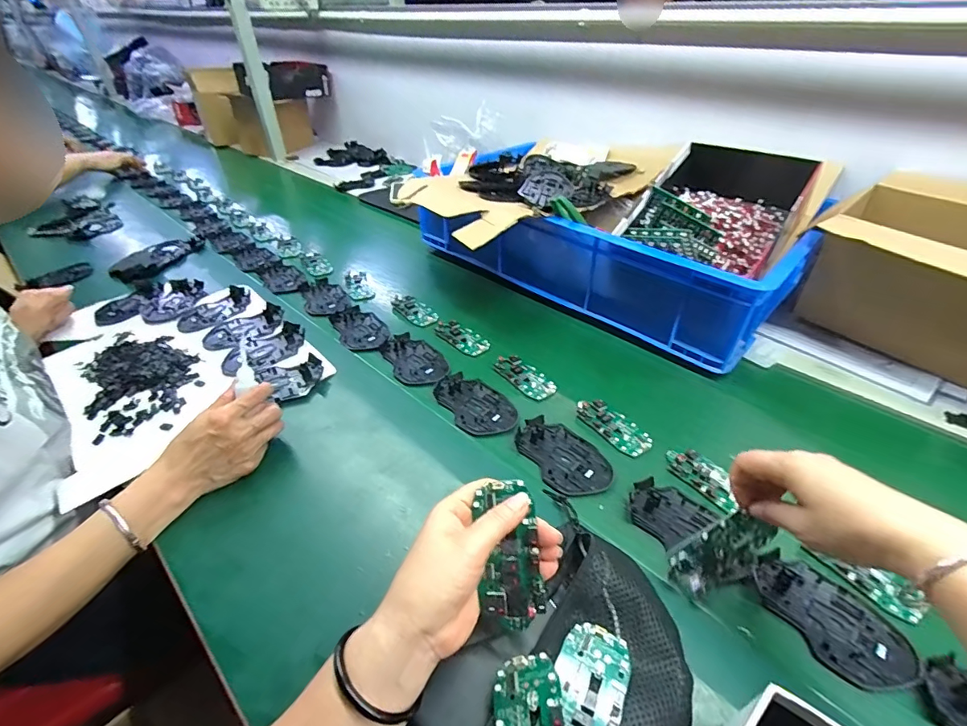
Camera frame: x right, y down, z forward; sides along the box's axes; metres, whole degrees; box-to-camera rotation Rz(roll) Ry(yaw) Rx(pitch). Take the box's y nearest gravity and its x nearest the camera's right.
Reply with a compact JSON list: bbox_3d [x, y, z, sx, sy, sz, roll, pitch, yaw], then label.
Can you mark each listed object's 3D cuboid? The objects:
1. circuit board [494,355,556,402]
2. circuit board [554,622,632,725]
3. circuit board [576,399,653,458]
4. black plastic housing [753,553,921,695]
[{"bbox_3d":[0.056,0.019,0.618,0.047,0.005,0.094,-28,46,-30],"label":"circuit board"},{"bbox_3d":[0.066,0.212,0.287,0.044,0.012,0.087,13,38,23],"label":"circuit board"},{"bbox_3d":[0.156,0.076,0.543,0.046,0.007,0.095,-25,45,-28],"label":"circuit board"},{"bbox_3d":[0.287,0.210,0.373,0.069,0.009,0.113,-22,44,-24],"label":"black plastic housing"}]

